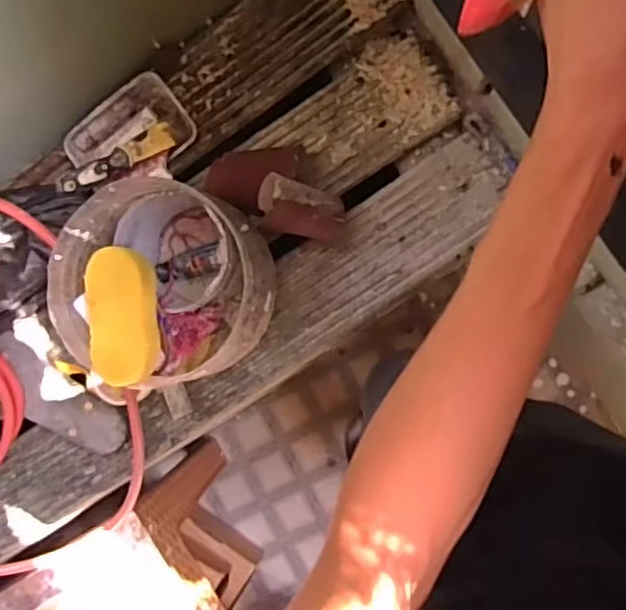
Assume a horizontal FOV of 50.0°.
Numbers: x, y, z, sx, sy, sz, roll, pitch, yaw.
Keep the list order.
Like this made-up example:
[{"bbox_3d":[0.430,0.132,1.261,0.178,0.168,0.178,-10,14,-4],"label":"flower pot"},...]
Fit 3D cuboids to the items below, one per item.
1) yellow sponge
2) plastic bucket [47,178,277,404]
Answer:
[{"bbox_3d":[-0.221,0.013,0.765,0.089,0.034,0.157,-5,88,8],"label":"yellow sponge"},{"bbox_3d":[-0.201,-0.019,0.877,0.299,0.214,0.246,-19,86,7],"label":"plastic bucket"}]

